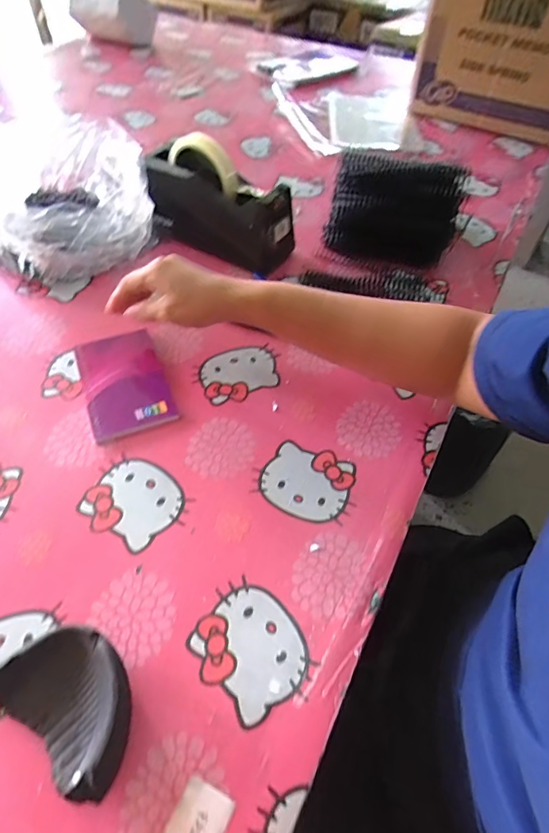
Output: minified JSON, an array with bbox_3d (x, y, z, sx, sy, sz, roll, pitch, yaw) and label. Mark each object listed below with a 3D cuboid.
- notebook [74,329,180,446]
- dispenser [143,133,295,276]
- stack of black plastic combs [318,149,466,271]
[{"bbox_3d":[-0.154,-0.036,0.470,0.080,0.010,0.131,-17,55,-15],"label":"notebook"},{"bbox_3d":[-0.069,-0.271,0.584,0.185,0.123,0.075,25,56,16],"label":"dispenser"},{"bbox_3d":[0.154,-0.264,0.599,0.168,0.110,0.084,4,53,0],"label":"stack of black plastic combs"}]

